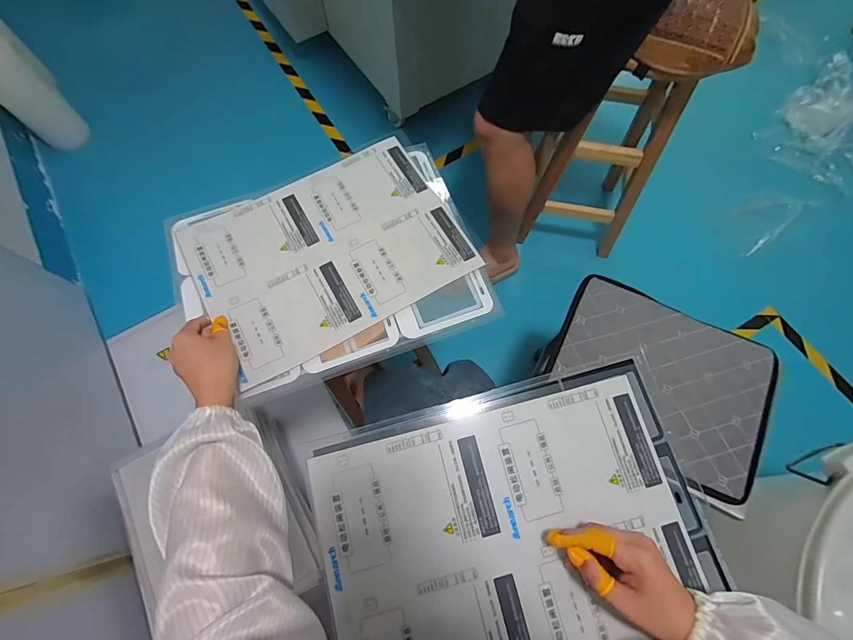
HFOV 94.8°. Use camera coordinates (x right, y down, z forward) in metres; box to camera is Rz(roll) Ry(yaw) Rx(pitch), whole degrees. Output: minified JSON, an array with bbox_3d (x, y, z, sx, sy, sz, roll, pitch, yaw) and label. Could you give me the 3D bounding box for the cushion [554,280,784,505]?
[{"bbox_3d":[0.386,0.090,0.649,0.328,0.050,0.261,26,65,15],"label":"cushion"}]

